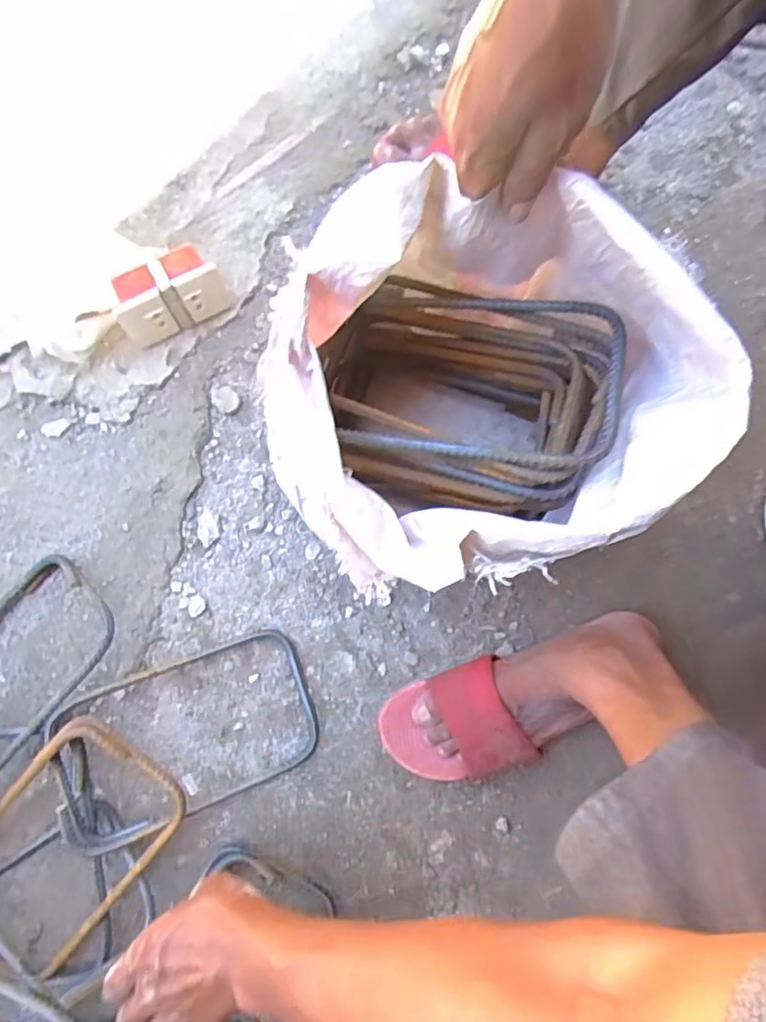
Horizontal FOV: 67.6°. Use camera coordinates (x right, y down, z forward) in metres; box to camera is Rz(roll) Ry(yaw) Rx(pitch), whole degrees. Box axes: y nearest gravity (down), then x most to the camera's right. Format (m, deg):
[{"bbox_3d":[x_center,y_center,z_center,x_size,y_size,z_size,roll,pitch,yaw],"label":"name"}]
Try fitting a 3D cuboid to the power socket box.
[{"bbox_3d":[-0.239,-0.240,0.637,0.120,0.073,0.062,-32,82,-7],"label":"power socket box"}]

